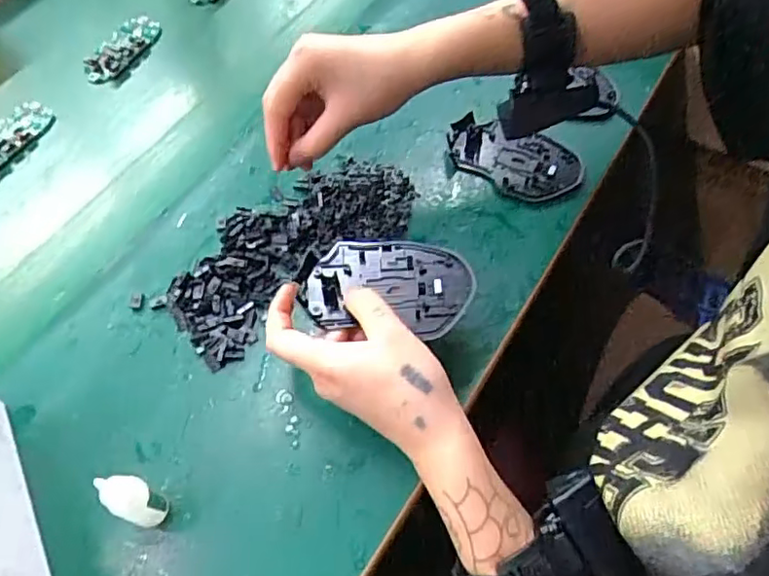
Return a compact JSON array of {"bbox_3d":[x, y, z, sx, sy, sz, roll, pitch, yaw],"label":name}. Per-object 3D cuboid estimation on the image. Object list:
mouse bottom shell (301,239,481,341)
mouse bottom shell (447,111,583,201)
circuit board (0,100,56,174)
[{"bbox_3d":[0.002,-0.004,0.402,0.112,0.014,0.070,4,59,5],"label":"mouse bottom shell"},{"bbox_3d":[0.109,-0.112,0.513,0.116,0.012,0.062,28,64,18],"label":"mouse bottom shell"},{"bbox_3d":[-0.358,-0.140,0.561,0.045,0.017,0.098,23,63,16],"label":"circuit board"}]

